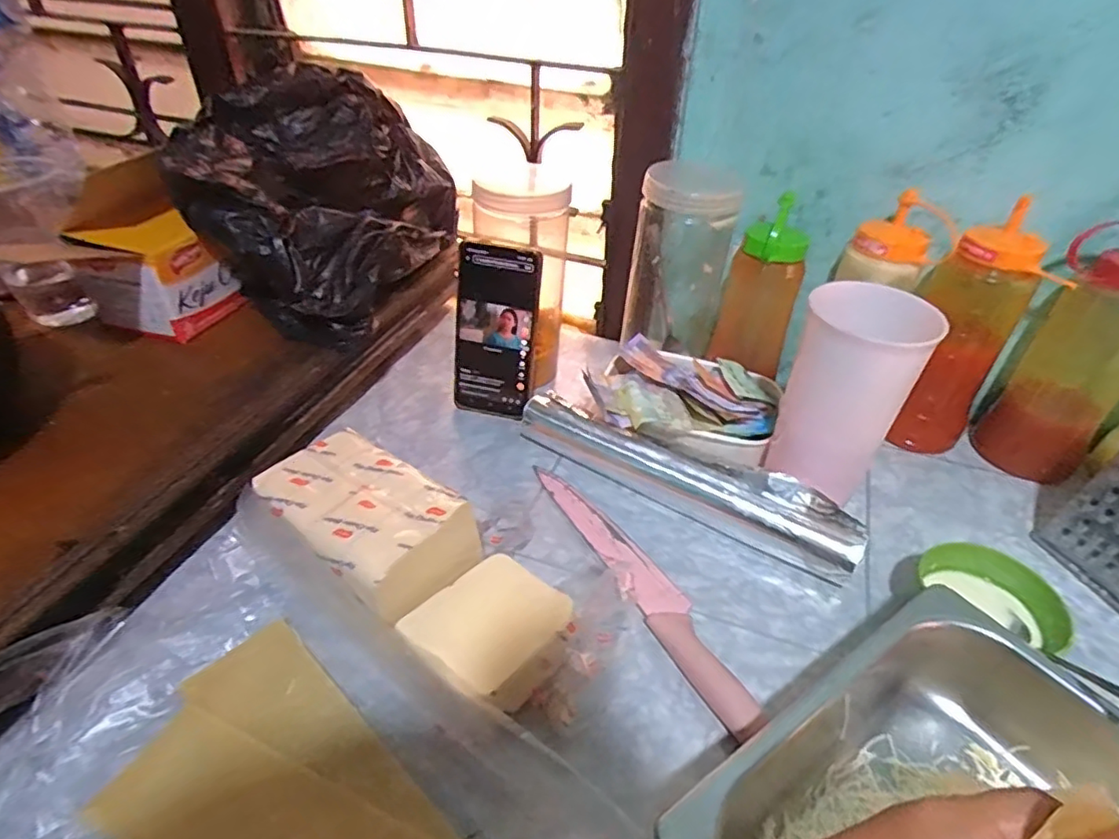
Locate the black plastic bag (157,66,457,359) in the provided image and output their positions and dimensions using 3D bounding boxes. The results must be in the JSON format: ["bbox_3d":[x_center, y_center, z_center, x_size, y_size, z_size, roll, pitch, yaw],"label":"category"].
[{"bbox_3d":[-0.224,-0.213,0.594,0.159,0.177,0.253,17,41,17],"label":"black plastic bag"}]

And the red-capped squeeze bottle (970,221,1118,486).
[{"bbox_3d":[0.457,-0.051,0.535,0.089,0.208,0.084,-24,46,-29],"label":"red-capped squeeze bottle"}]

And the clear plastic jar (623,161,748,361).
[{"bbox_3d":[0.120,-0.152,0.621,0.095,0.179,0.082,12,40,11],"label":"clear plastic jar"}]

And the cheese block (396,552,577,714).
[{"bbox_3d":[-0.044,0.139,0.396,0.087,0.051,0.093,30,46,29],"label":"cheese block"}]

